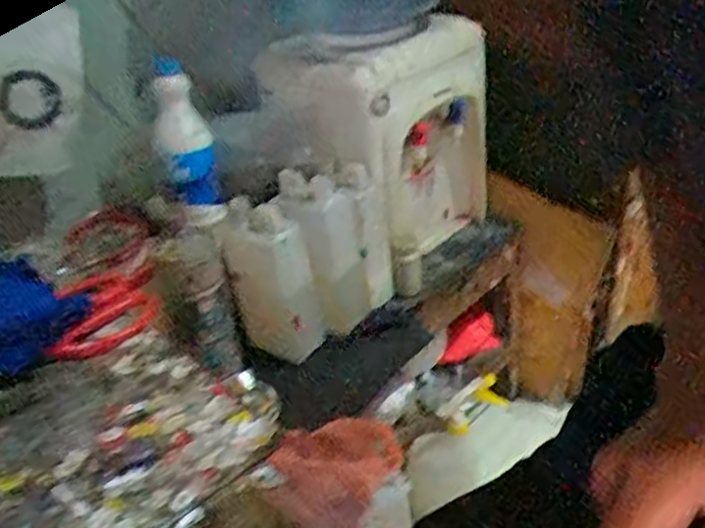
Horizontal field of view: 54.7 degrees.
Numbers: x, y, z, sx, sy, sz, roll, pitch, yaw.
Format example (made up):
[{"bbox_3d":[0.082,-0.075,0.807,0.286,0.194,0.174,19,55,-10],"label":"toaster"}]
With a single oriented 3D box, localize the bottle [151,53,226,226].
[{"bbox_3d":[-0.208,-0.151,0.867,0.061,0.204,0.073,-12,33,-8],"label":"bottle"}]

